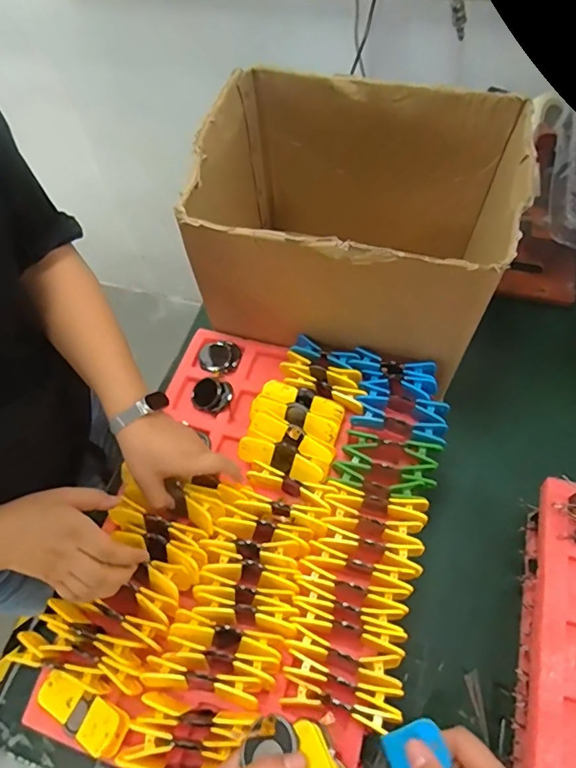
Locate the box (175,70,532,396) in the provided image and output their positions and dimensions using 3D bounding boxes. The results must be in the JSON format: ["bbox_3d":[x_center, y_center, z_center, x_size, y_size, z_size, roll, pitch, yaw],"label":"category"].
[{"bbox_3d":[0.099,-0.207,0.672,0.402,0.246,0.308,15,65,15],"label":"box"}]

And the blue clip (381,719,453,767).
[{"bbox_3d":[0.093,0.266,0.358,0.045,0.010,0.035,-19,63,-10],"label":"blue clip"}]

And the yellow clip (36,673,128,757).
[{"bbox_3d":[-0.203,0.323,0.487,0.106,0.018,0.039,15,61,25],"label":"yellow clip"}]

